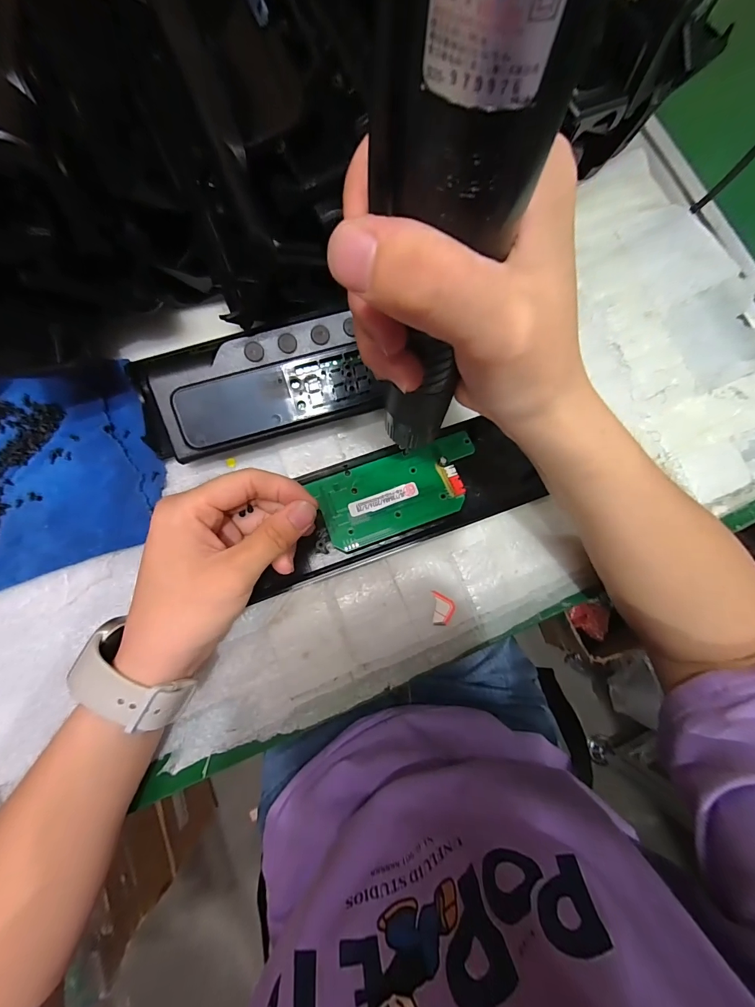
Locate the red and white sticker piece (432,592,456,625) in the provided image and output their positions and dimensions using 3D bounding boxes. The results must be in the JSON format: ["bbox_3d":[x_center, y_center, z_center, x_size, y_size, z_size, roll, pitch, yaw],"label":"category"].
[{"bbox_3d":[0.046,0.072,0.262,0.015,0.004,0.022,2,82,-4],"label":"red and white sticker piece"}]

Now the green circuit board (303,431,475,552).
[{"bbox_3d":[0.017,-0.009,0.264,0.115,0.011,0.053,-20,84,-7],"label":"green circuit board"}]

